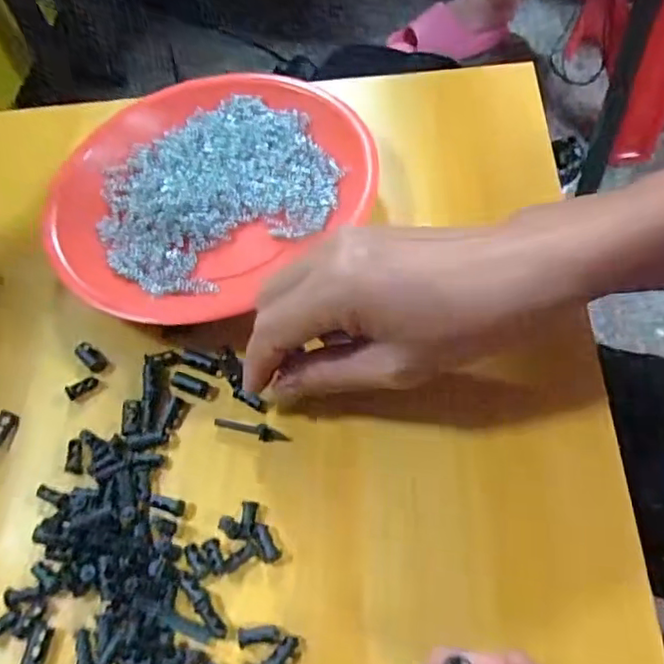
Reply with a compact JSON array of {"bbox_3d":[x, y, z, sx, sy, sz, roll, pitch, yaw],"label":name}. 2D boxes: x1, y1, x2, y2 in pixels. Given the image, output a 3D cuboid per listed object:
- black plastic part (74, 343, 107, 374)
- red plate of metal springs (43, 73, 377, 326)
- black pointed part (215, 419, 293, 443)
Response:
[{"bbox_3d":[-0.131,0.014,0.337,0.021,0.004,0.010,37,71,24],"label":"black plastic part"},{"bbox_3d":[-0.080,-0.092,0.381,0.189,0.021,0.166,-36,63,-13],"label":"red plate of metal springs"},{"bbox_3d":[-0.039,0.048,0.307,0.039,0.004,0.007,14,63,14],"label":"black pointed part"}]

